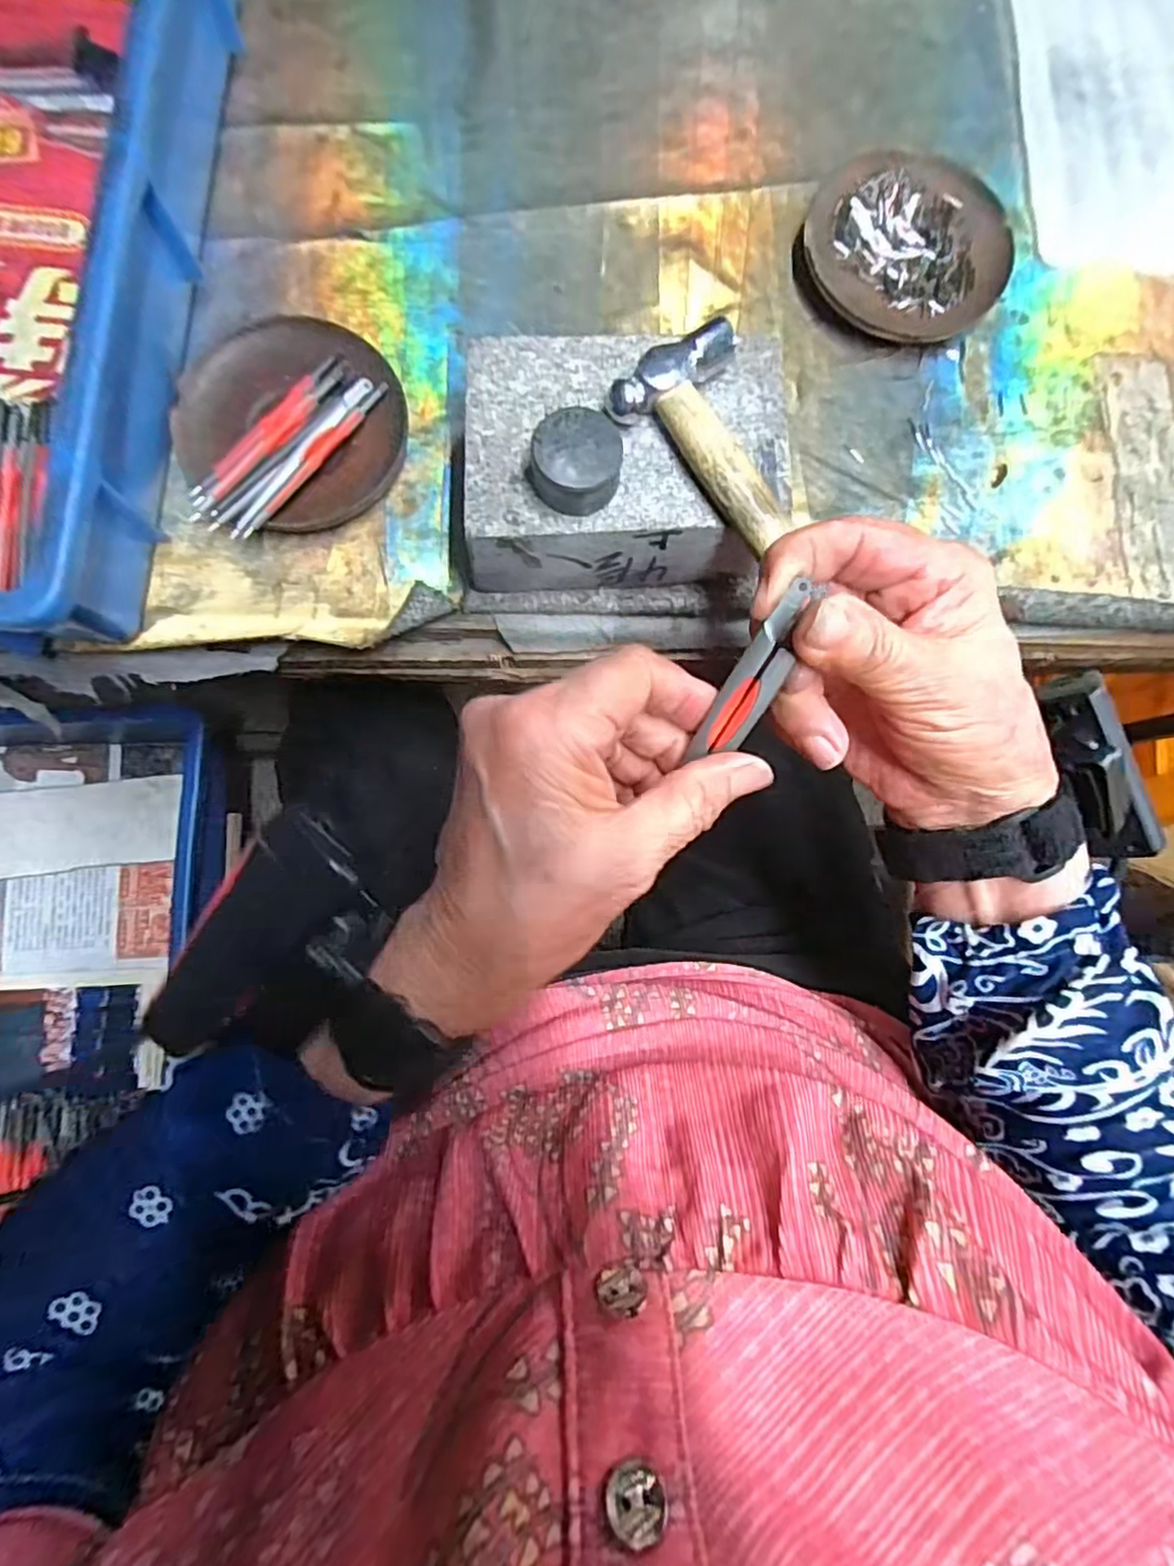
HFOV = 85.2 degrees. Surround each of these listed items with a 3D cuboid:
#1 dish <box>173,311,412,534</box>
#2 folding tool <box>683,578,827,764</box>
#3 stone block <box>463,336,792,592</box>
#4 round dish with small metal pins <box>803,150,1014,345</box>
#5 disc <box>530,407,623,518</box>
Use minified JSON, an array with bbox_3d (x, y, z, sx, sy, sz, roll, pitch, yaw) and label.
[{"bbox_3d":[-0.155,-0.188,0.332,0.114,0.018,0.112,0,83,-3],"label":"dish"},{"bbox_3d":[0.053,-0.033,0.201,0.015,0.004,0.059,28,110,0],"label":"folding tool"},{"bbox_3d":[0.017,-0.148,0.315,0.145,0.060,0.106,0,84,-3],"label":"stone block"},{"bbox_3d":[0.182,-0.309,0.364,0.110,0.015,0.107,0,83,-3],"label":"round dish with small metal pins"},{"bbox_3d":[-0.005,-0.135,0.273,0.037,0.022,0.037,1,84,-6],"label":"disc"}]

